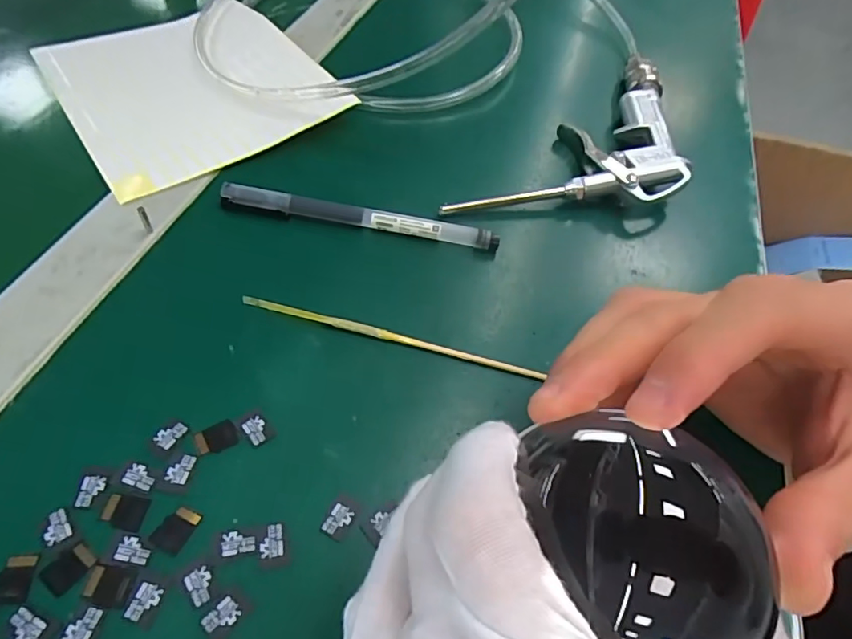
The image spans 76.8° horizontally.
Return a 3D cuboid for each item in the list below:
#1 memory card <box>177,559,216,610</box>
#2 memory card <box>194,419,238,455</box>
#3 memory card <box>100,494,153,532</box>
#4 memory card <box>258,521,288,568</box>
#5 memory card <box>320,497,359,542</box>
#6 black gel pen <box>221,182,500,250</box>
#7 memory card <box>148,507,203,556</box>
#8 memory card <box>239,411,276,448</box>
[{"bbox_3d":[-0.075,0.087,0.177,0.009,0.004,0.013,-23,62,-22],"label":"memory card"},{"bbox_3d":[-0.081,0.046,0.208,0.014,0.004,0.012,-23,60,-24],"label":"memory card"},{"bbox_3d":[-0.105,0.067,0.189,0.015,0.004,0.011,11,53,2],"label":"memory card"},{"bbox_3d":[-0.053,0.077,0.186,0.009,0.004,0.014,-8,54,-10],"label":"memory card"},{"bbox_3d":[-0.031,0.071,0.193,0.010,0.004,0.013,23,54,10],"label":"memory card"},{"bbox_3d":[-0.035,-0.054,0.281,0.144,0.008,0.014,13,53,3],"label":"black gel pen"},{"bbox_3d":[-0.087,0.073,0.187,0.012,0.004,0.015,21,53,9],"label":"memory card"},{"bbox_3d":[-0.067,0.043,0.212,0.010,0.004,0.013,-32,66,-25],"label":"memory card"}]

